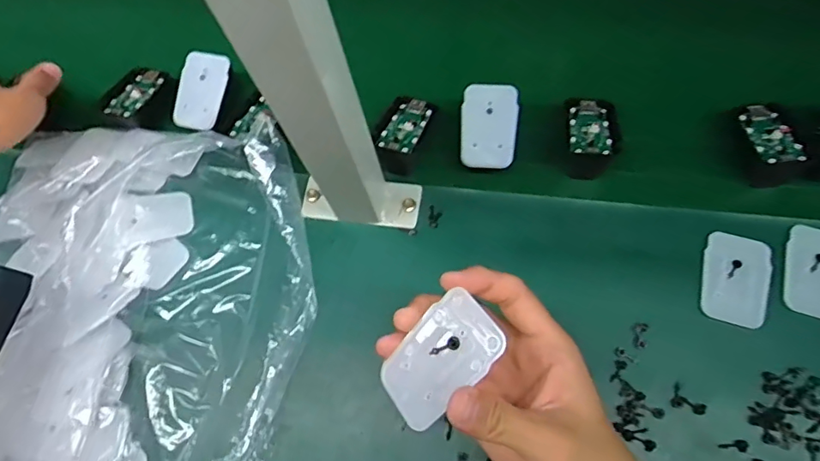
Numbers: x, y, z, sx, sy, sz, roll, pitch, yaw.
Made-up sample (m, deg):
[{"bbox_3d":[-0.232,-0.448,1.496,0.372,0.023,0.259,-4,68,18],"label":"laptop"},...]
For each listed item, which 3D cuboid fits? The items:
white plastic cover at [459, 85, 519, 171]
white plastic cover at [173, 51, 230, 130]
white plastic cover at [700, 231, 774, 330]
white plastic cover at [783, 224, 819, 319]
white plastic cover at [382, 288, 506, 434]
[{"bbox_3d":[0.066,-0.088,0.445,0.046,0.004,0.070,4,87,3],"label":"white plastic cover"},{"bbox_3d":[-0.190,-0.127,0.481,0.043,0.004,0.071,12,87,4],"label":"white plastic cover"},{"bbox_3d":[0.249,0.036,0.404,0.045,0.006,0.070,14,66,21],"label":"white plastic cover"},{"bbox_3d":[0.303,0.031,0.390,0.044,0.009,0.066,18,73,16],"label":"white plastic cover"},{"bbox_3d":[0.015,0.067,0.269,0.069,0.004,0.042,-48,52,13],"label":"white plastic cover"}]

